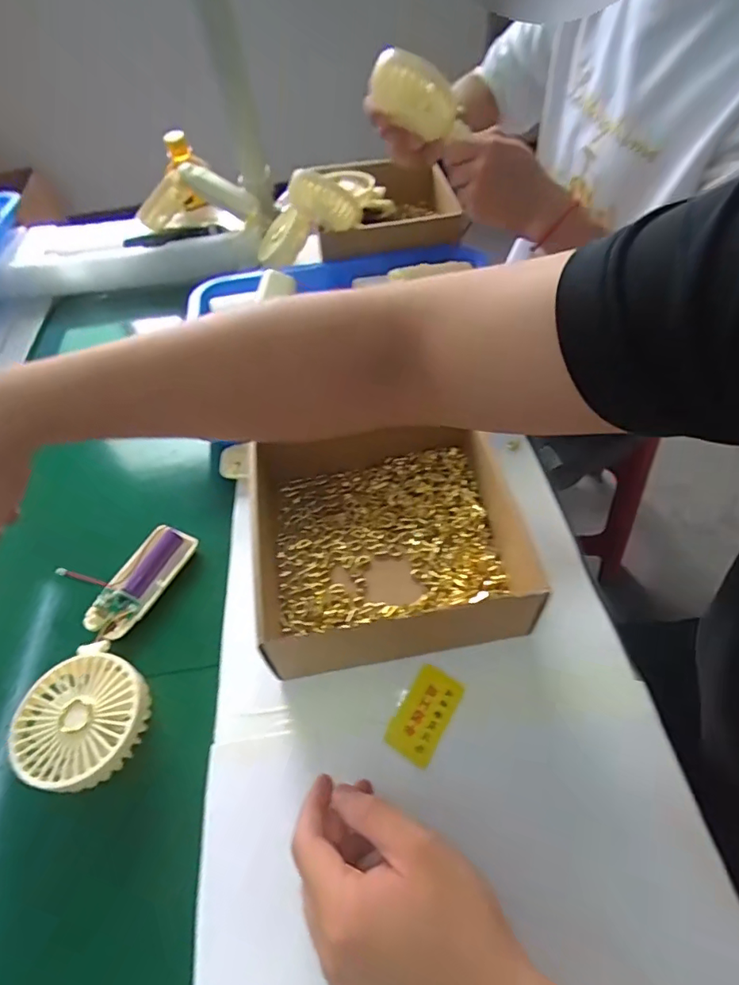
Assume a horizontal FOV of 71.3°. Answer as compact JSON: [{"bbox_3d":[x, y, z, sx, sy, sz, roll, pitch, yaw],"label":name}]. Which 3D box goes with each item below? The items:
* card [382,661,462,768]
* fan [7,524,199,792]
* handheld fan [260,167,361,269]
[{"bbox_3d":[0.040,0.159,0.372,0.035,0.004,0.065,25,56,21],"label":"card"},{"bbox_3d":[-0.206,0.116,0.409,0.086,0.027,0.207,-3,53,2],"label":"fan"},{"bbox_3d":[-0.092,-0.367,0.695,0.174,0.088,0.055,-8,41,47],"label":"handheld fan"}]

